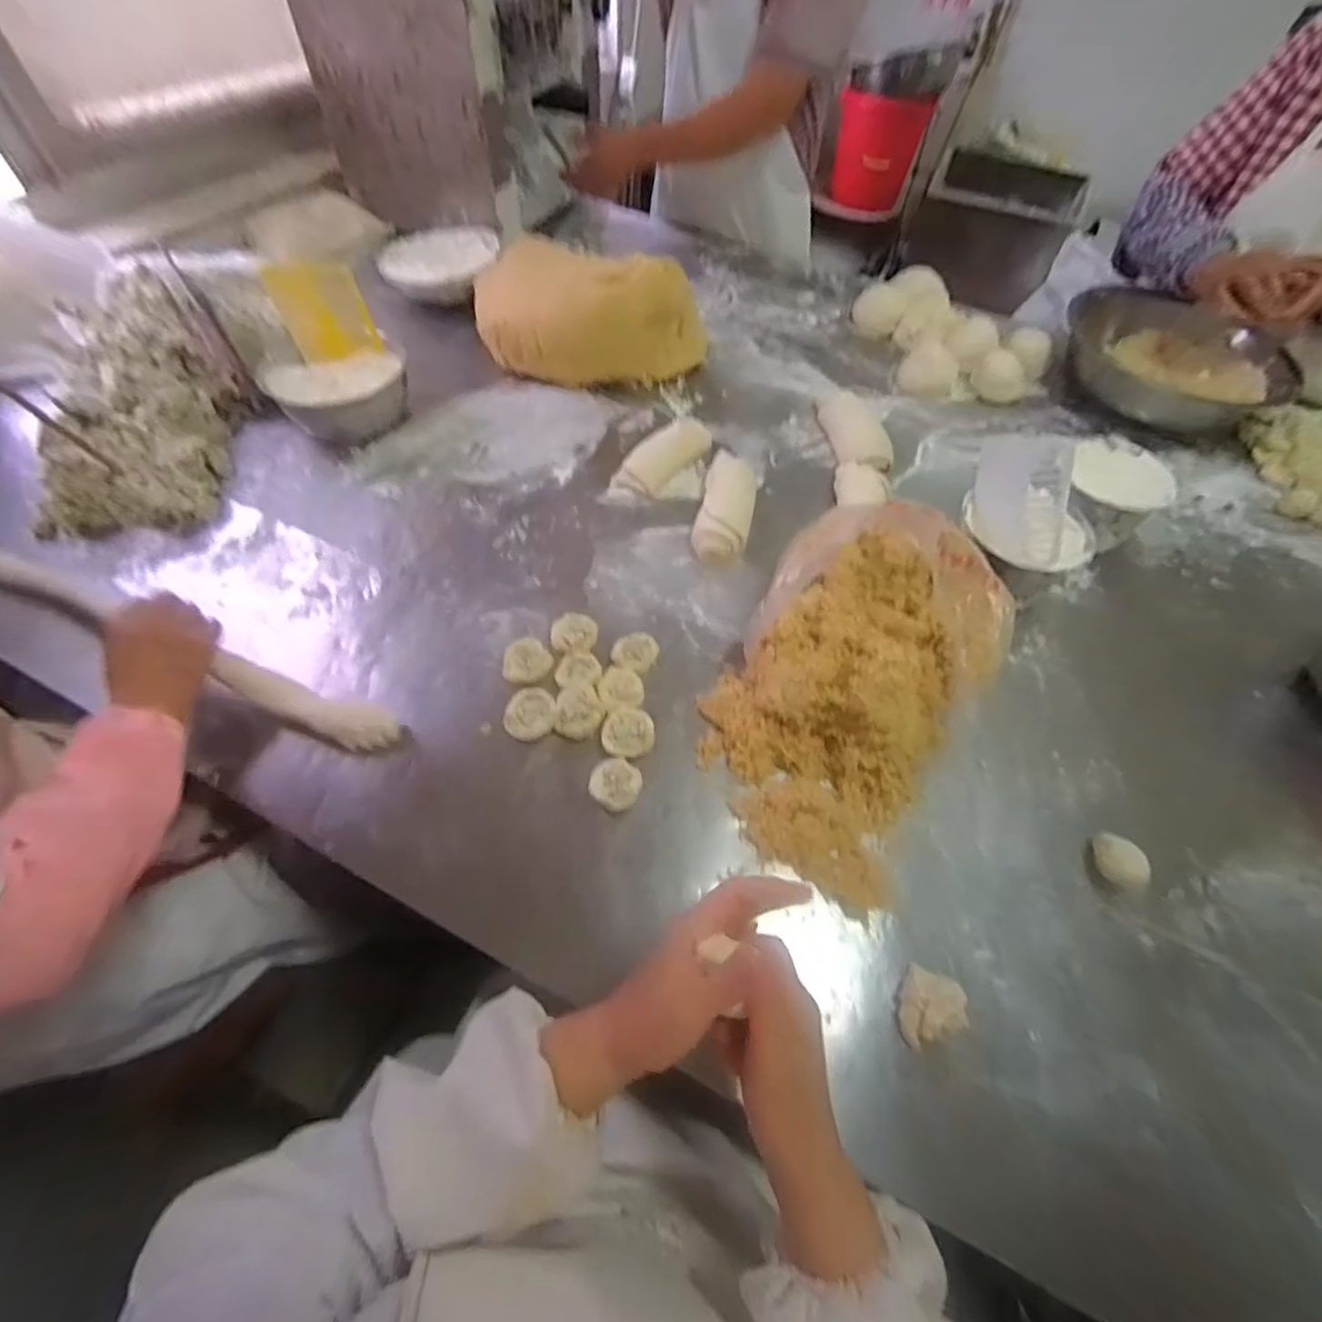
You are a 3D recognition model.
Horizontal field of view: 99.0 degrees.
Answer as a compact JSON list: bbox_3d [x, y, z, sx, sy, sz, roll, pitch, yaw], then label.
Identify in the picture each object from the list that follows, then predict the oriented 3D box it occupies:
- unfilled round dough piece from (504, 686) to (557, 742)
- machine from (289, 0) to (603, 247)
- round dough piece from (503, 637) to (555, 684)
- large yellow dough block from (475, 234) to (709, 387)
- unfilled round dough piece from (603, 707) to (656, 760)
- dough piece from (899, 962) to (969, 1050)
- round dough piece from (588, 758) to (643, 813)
[{"bbox_3d":[-0.134,0.055,0.586,0.049,0.023,0.051,1,57,-2],"label":"unfilled round dough piece"},{"bbox_3d":[-0.385,-1.094,1.044,0.400,0.401,0.396,18,57,8],"label":"machine"},{"bbox_3d":[-0.145,0.001,0.621,0.047,0.022,0.056,15,57,6],"label":"round dough piece"},{"bbox_3d":[-0.114,-0.540,0.884,0.359,0.156,0.133,5,57,0],"label":"large yellow dough block"},{"bbox_3d":[-0.033,0.076,0.582,0.052,0.023,0.054,1,57,-2],"label":"unfilled round dough piece"},{"bbox_3d":[0.217,0.283,0.455,0.043,0.028,0.054,28,60,14],"label":"dough piece"},{"bbox_3d":[-0.045,0.122,0.552,0.049,0.022,0.048,1,57,-2],"label":"round dough piece"}]

